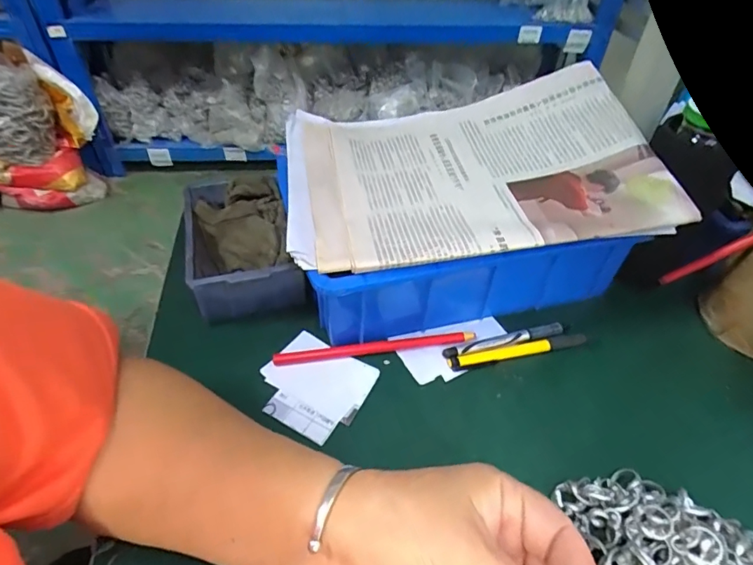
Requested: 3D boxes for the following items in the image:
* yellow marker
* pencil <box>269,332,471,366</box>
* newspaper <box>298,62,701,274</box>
[{"bbox_3d":[0.118,0.056,0.381,0.121,0.006,0.010,-8,44,-12],"label":"yellow marker"},{"bbox_3d":[-0.001,0.053,0.382,0.164,0.008,0.012,-5,44,-8],"label":"pencil"},{"bbox_3d":[0.073,-0.112,0.391,0.288,0.058,0.221,-4,44,-8],"label":"newspaper"}]

